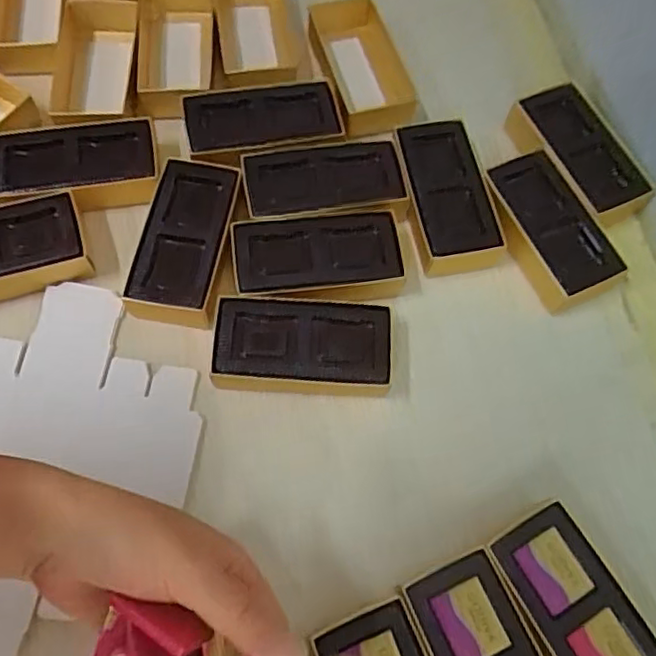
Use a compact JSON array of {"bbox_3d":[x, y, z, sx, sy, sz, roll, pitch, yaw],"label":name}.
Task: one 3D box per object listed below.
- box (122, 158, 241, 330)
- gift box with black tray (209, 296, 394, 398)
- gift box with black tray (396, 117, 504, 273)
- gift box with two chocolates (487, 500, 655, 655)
[{"bbox_3d":[-0.099,-0.058,0.439,0.060,0.033,0.116,6,67,-1],"label":"box"},{"bbox_3d":[-0.016,0.013,0.413,0.113,0.030,0.057,2,68,-2],"label":"gift box with black tray"},{"bbox_3d":[0.085,-0.094,0.464,0.061,0.033,0.113,-8,68,-6],"label":"gift box with black tray"},{"bbox_3d":[0.139,0.162,0.359,0.055,0.029,0.111,-27,72,-13],"label":"gift box with two chocolates"}]

